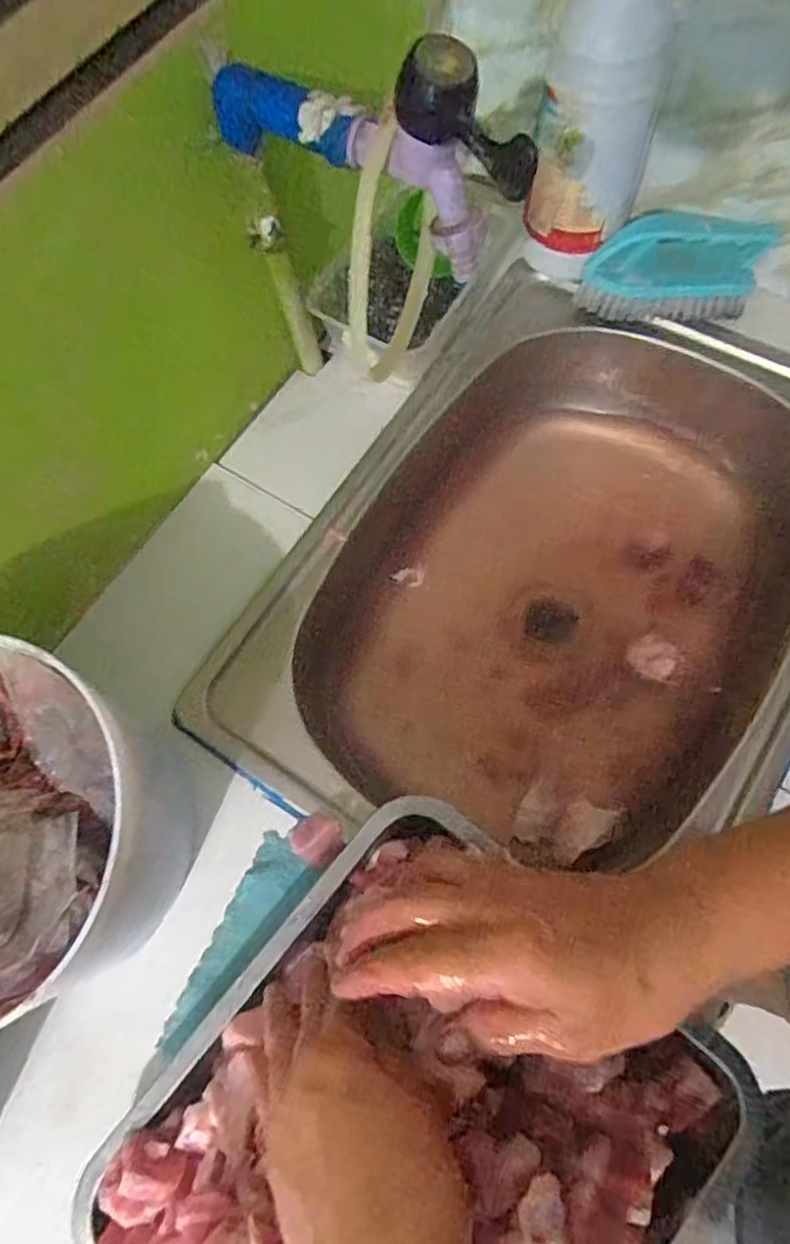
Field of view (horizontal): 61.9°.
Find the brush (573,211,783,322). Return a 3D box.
[{"bbox_3d":[0.231,-0.292,0.545,0.147,0.066,0.047,0,63,3],"label":"brush"}]

